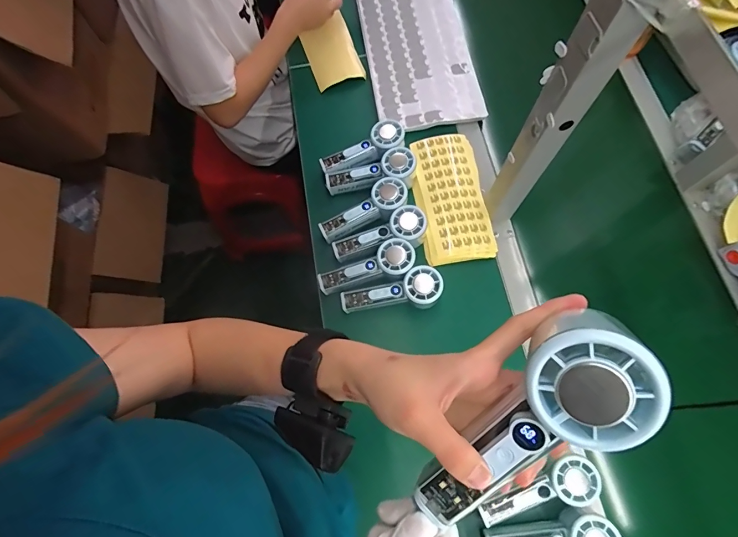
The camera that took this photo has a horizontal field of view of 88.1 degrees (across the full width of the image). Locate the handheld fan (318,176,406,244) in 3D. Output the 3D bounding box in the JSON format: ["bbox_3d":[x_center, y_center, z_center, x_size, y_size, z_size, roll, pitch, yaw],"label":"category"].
[{"bbox_3d":[-0.007,-0.091,0.629,0.151,0.030,0.053,-32,73,8],"label":"handheld fan"}]

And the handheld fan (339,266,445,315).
[{"bbox_3d":[0.035,0.039,0.576,0.149,0.030,0.058,-14,71,10],"label":"handheld fan"}]

